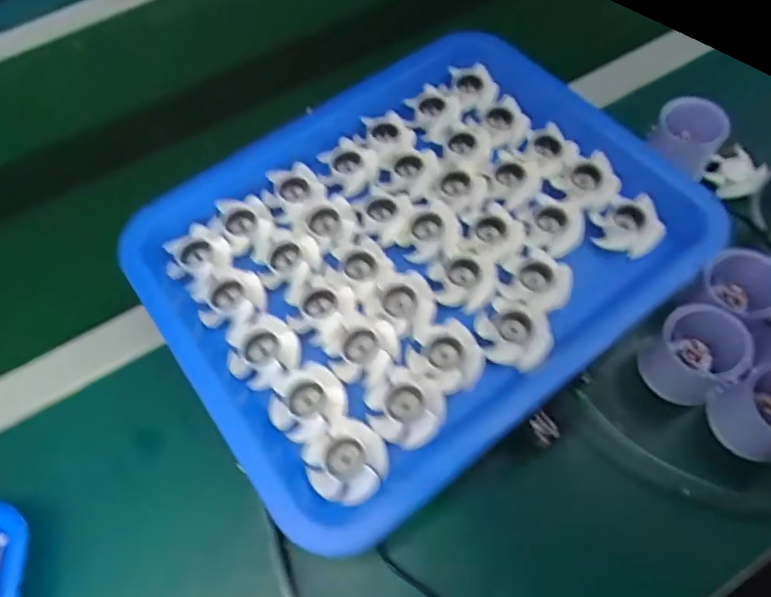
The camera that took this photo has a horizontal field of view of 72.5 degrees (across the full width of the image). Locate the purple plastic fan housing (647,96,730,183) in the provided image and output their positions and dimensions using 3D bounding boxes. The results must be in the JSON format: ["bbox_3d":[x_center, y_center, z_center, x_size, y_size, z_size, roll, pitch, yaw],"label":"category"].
[{"bbox_3d":[0.253,-0.135,0.447,0.055,0.051,0.043,16,65,12],"label":"purple plastic fan housing"}]

